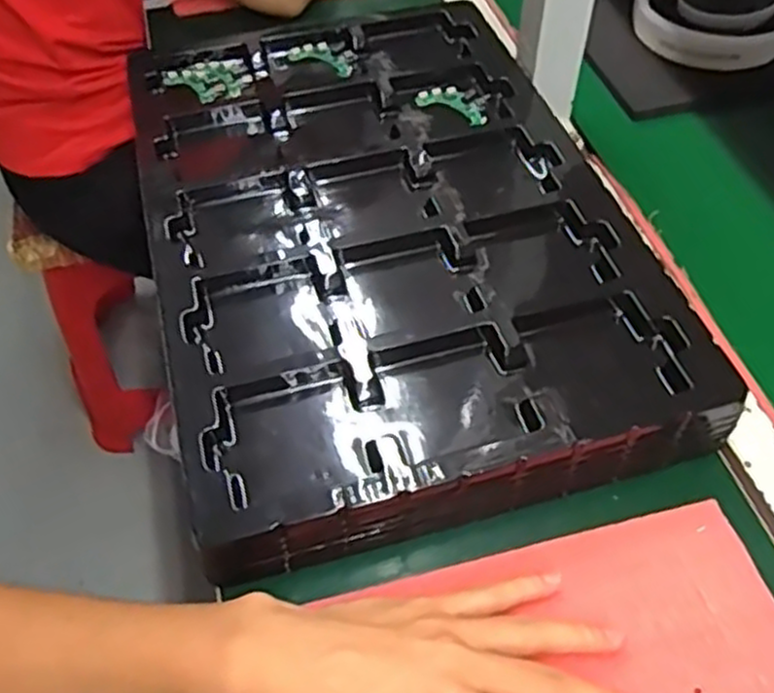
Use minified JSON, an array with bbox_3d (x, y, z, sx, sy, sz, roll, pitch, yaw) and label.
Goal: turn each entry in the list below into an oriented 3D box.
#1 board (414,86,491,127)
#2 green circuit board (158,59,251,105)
[{"bbox_3d":[0.056,-0.195,0.612,0.062,0.010,0.032,28,57,21],"label":"board"},{"bbox_3d":[-0.150,-0.221,0.637,0.070,0.007,0.044,-5,52,-3],"label":"green circuit board"}]

